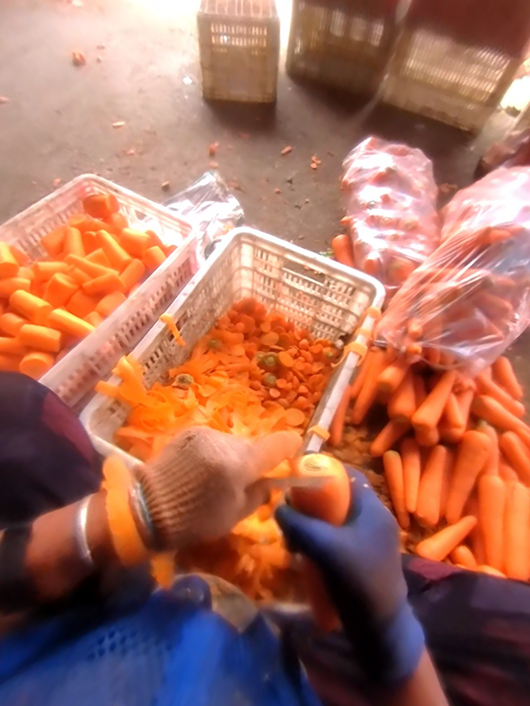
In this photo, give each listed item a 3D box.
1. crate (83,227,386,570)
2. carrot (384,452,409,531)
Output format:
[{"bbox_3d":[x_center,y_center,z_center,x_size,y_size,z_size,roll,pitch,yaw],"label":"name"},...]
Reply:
[{"bbox_3d":[-0.025,0.044,0.688,0.361,0.247,0.512,29,65,11],"label":"crate"},{"bbox_3d":[0.300,0.303,0.741,0.030,0.026,0.159,0,63,-3],"label":"carrot"}]

